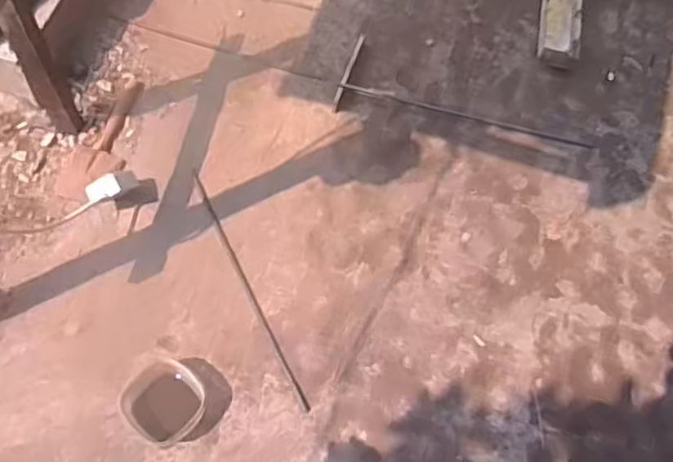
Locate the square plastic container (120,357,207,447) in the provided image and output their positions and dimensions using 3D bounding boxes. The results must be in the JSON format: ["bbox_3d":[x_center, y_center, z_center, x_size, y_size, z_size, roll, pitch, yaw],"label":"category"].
[{"bbox_3d":[-0.365,0.355,1.362,0.155,0.055,0.165,-39,72,-24],"label":"square plastic container"}]

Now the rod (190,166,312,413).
[{"bbox_3d":[-0.222,0.125,1.577,0.018,0.007,0.685,-22,66,-17],"label":"rod"}]

